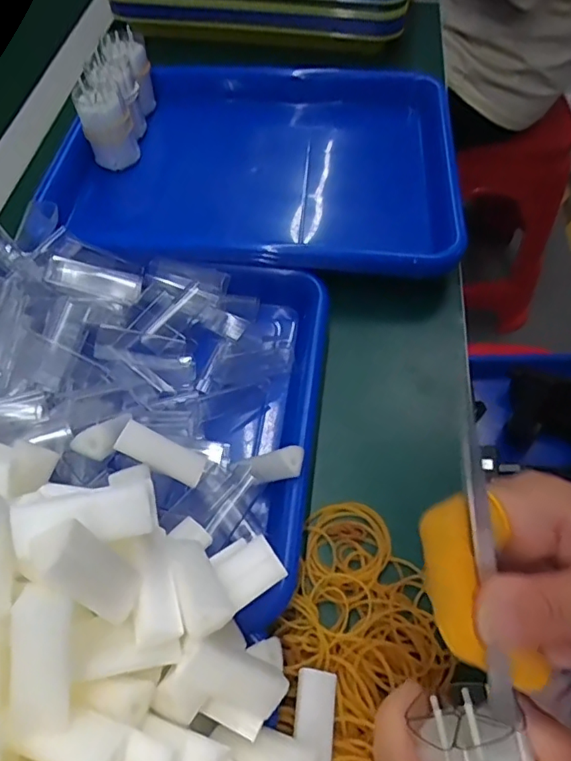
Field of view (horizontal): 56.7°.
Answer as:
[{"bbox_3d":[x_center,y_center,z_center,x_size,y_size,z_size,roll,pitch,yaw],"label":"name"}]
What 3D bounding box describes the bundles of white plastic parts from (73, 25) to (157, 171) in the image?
[{"bbox_3d":[-0.153,-0.253,0.472,0.042,0.065,0.104,0,58,2],"label":"bundles of white plastic parts"}]

